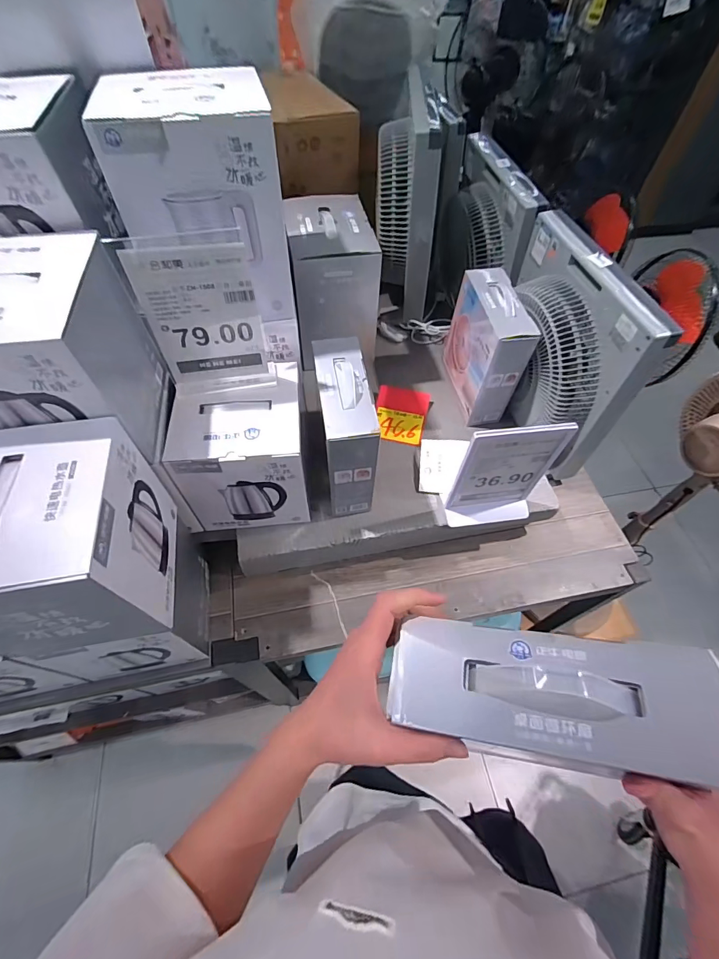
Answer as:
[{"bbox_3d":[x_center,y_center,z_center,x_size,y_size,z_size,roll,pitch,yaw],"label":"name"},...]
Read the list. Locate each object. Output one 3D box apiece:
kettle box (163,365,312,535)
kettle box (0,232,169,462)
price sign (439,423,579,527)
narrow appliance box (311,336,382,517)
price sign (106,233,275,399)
[{"bbox_3d":[-0.183,-0.044,0.669,0.181,0.194,0.171,-4,57,-5],"label":"kettle box"},{"bbox_3d":[-0.367,-0.137,0.479,0.197,0.200,0.168,-7,57,-7],"label":"kettle box"},{"bbox_3d":[0.239,-0.001,0.663,0.157,0.217,0.048,-4,57,-5],"label":"price sign"},{"bbox_3d":[-0.027,-0.091,0.685,0.074,0.231,0.205,-7,57,-7],"label":"narrow appliance box"},{"bbox_3d":[-0.203,-0.203,0.531,0.145,0.213,0.028,-12,58,-10],"label":"price sign"}]

